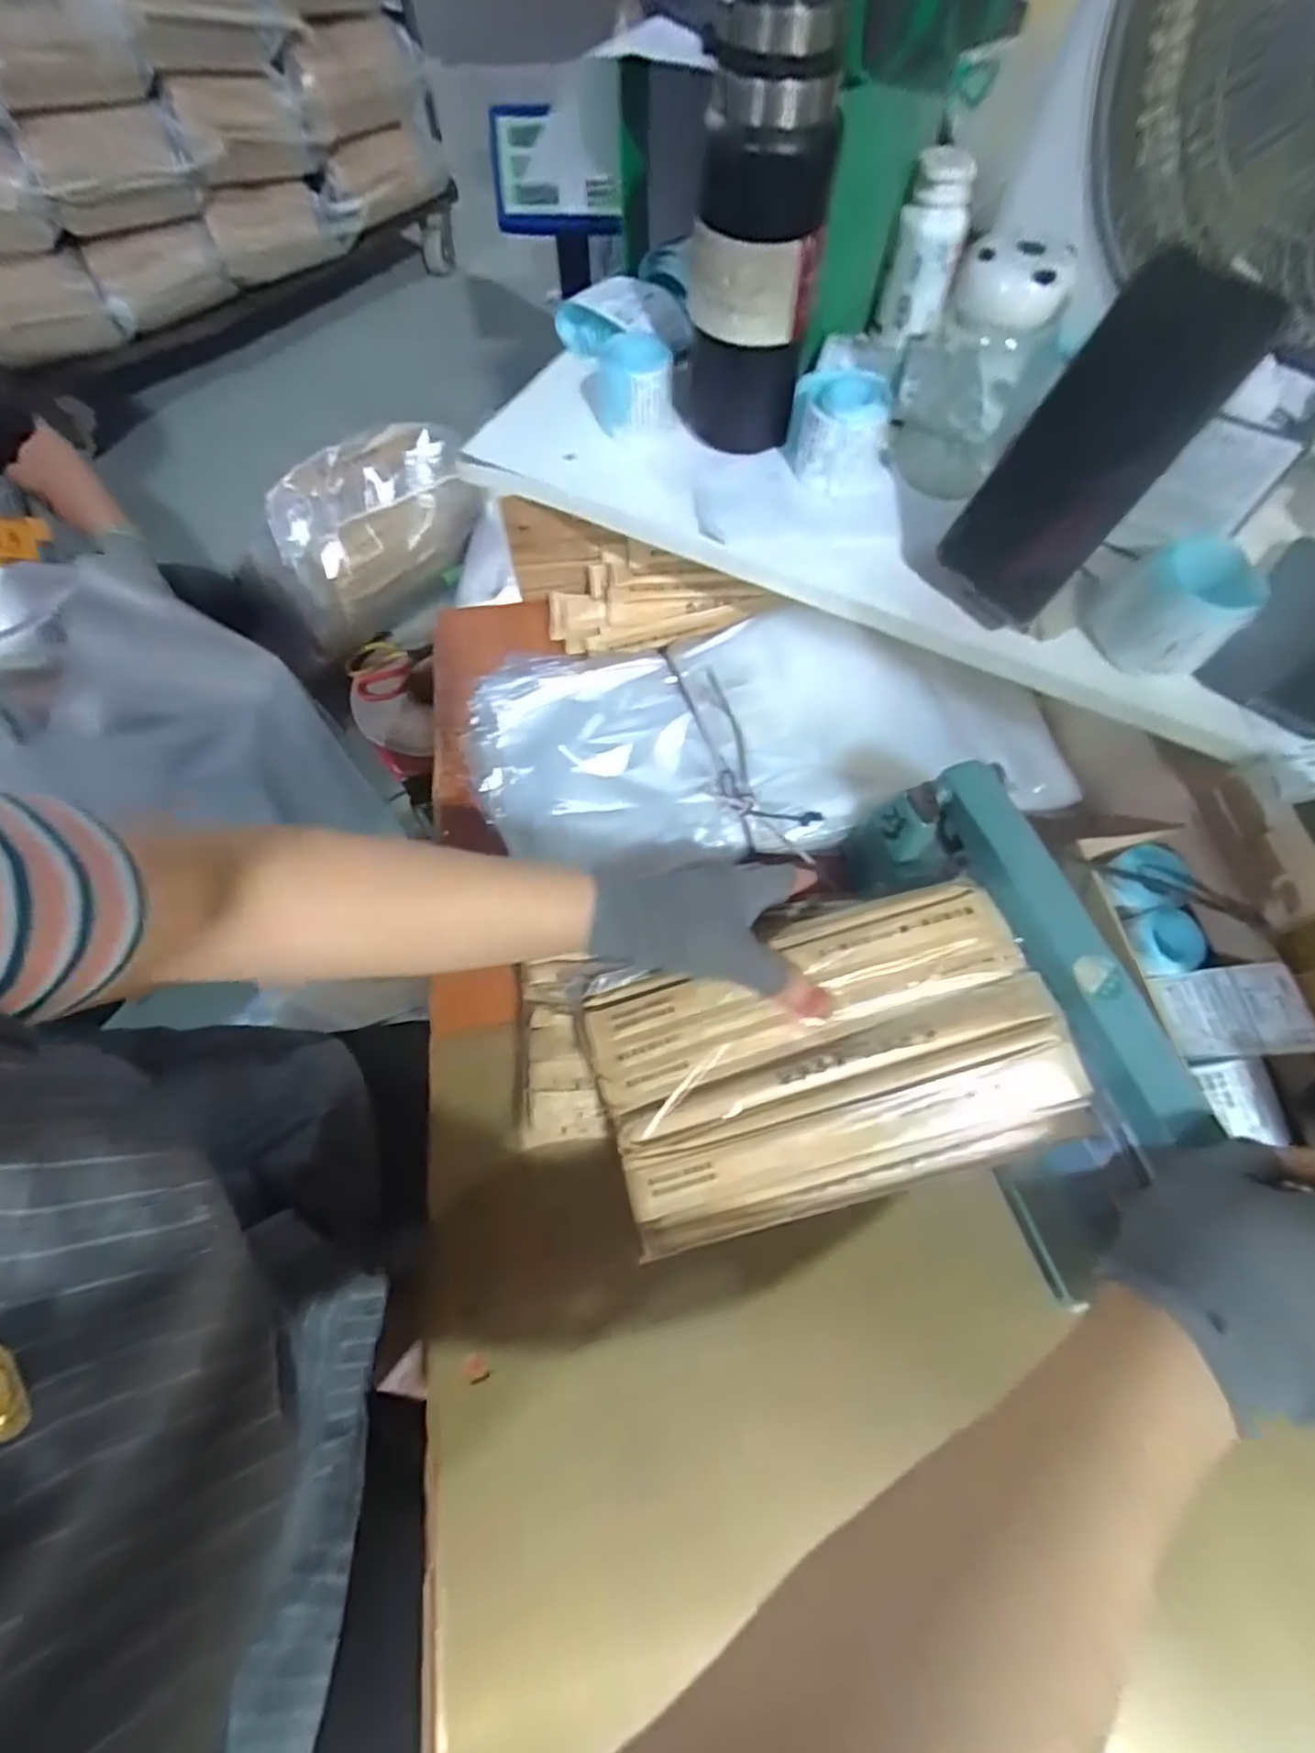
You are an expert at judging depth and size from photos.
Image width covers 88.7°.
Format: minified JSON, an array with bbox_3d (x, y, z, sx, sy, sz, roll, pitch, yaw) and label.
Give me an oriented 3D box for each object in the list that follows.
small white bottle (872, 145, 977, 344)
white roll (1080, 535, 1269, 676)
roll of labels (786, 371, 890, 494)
[{"bbox_3d":[0.207,-0.487,0.522,0.051,0.099,0.055,15,66,6],"label":"small white bottle"},{"bbox_3d":[0.307,-0.162,0.404,0.078,0.051,0.075,0,66,0],"label":"white roll"},{"bbox_3d":[0.129,-0.316,0.479,0.068,0.051,0.070,6,66,2],"label":"roll of labels"}]

